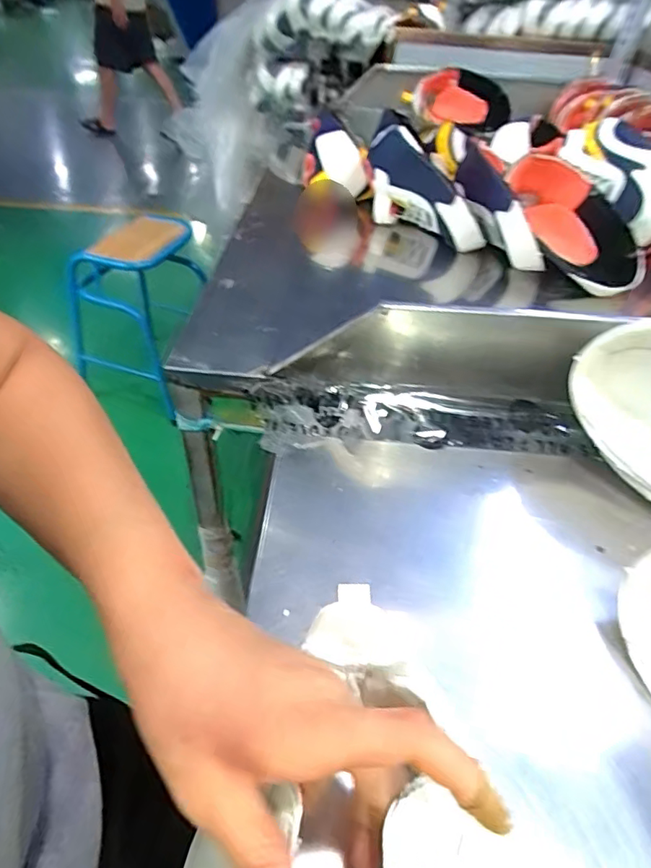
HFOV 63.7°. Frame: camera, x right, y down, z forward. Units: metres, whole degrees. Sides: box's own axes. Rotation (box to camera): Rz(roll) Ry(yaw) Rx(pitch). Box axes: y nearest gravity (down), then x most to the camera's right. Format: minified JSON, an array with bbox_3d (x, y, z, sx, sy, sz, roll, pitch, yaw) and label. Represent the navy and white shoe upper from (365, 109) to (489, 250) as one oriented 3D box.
[{"bbox_3d":[0.145,-0.363,0.767,0.203,0.140,0.049,34,50,29],"label":"navy and white shoe upper"}]

